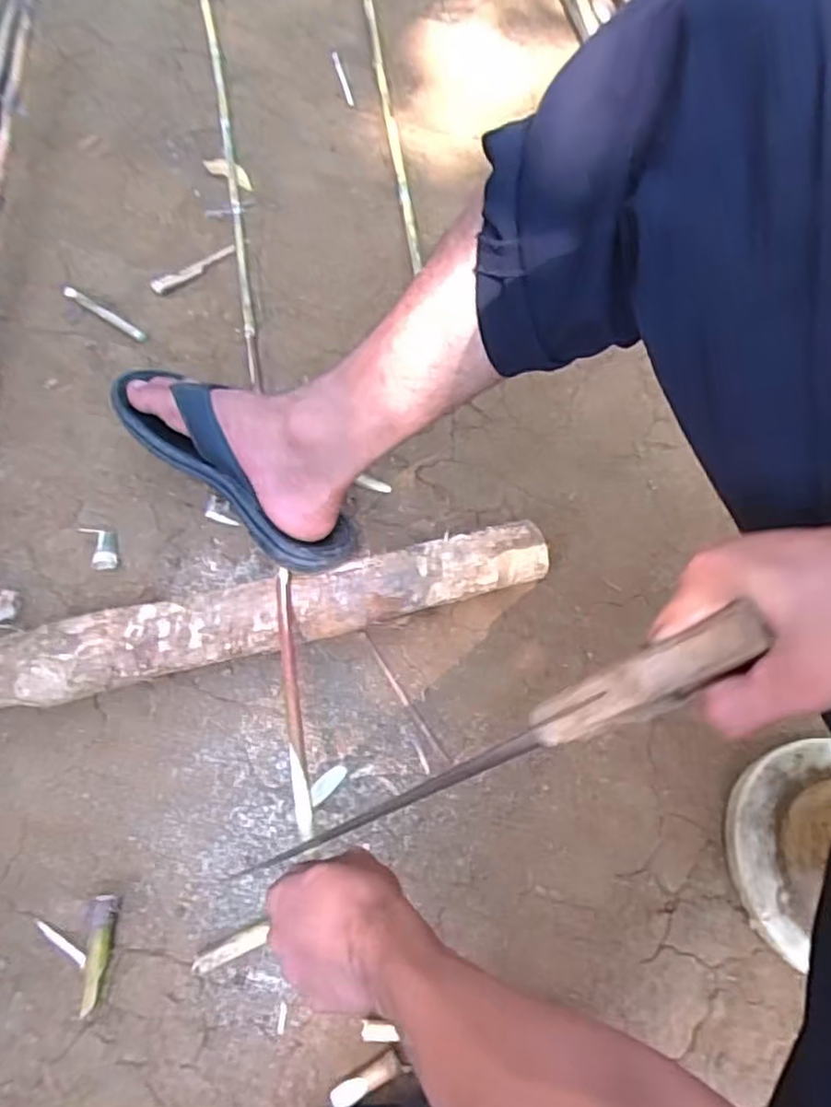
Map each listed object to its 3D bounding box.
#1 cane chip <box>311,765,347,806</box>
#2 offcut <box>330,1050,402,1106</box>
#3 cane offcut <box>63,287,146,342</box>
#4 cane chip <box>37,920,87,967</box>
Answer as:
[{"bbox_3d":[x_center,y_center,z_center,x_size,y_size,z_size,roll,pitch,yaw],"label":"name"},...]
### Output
[{"bbox_3d":[-0.074,0.194,0.590,0.014,0.004,0.039,43,62,8],"label":"cane chip"},{"bbox_3d":[-0.036,0.380,0.506,0.057,0.007,0.014,-31,70,-3],"label":"offcut"},{"bbox_3d":[-0.352,-0.272,0.791,0.113,0.012,0.012,31,67,11],"label":"cane offcut"},{"bbox_3d":[-0.270,0.296,0.535,0.050,0.004,0.009,31,67,10],"label":"cane chip"}]

